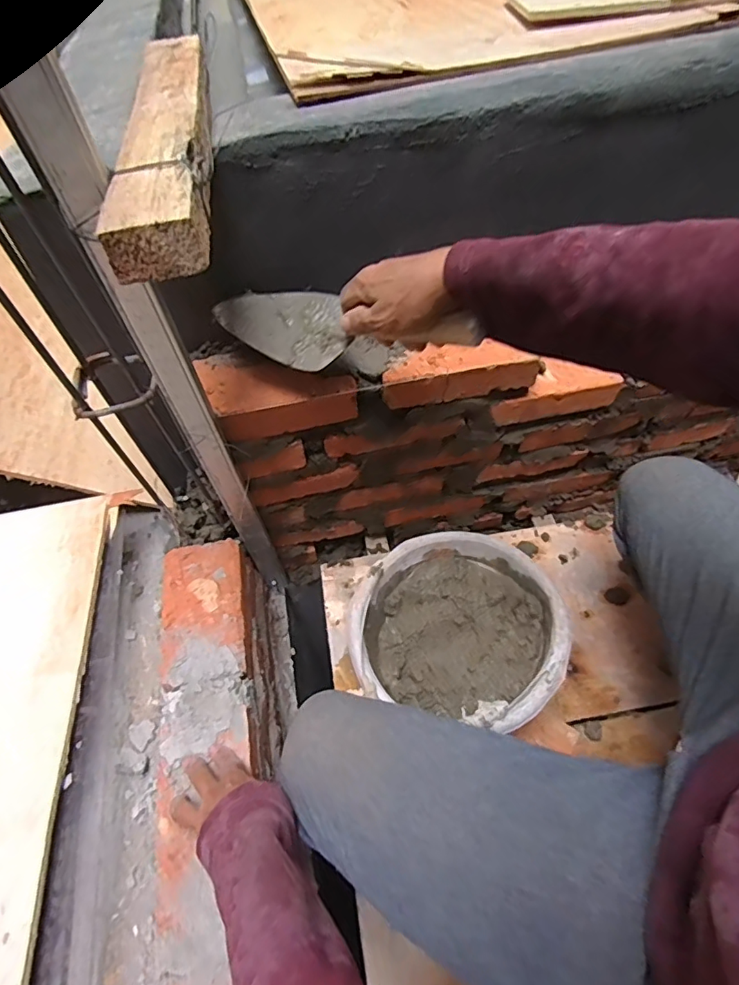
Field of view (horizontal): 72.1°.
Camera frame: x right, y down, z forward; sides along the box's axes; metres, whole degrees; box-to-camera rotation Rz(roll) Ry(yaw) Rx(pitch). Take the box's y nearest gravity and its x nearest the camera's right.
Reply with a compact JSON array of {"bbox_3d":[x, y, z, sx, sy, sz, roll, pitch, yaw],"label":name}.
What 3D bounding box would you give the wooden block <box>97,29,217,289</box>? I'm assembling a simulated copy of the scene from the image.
[{"bbox_3d":[-0.167,-0.309,0.435,0.066,0.037,0.387,-10,54,-3],"label":"wooden block"}]

